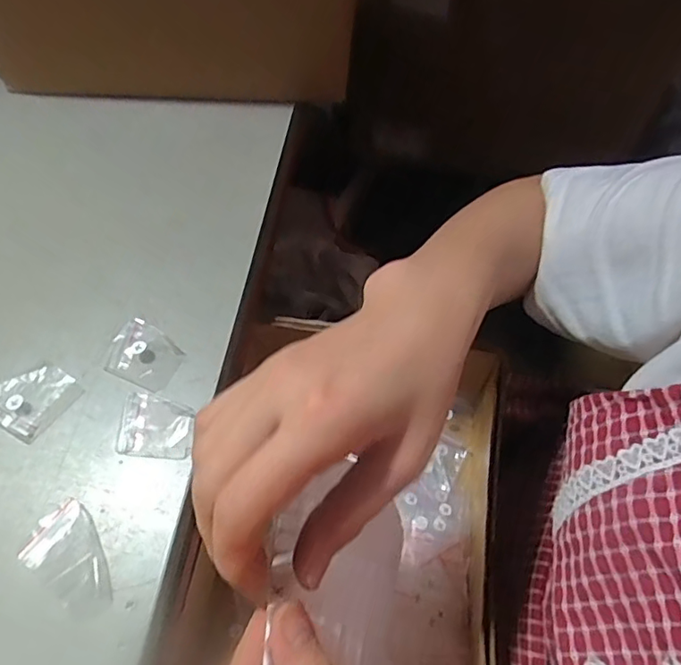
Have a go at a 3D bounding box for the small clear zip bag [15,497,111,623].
[{"bbox_3d":[-0.141,0.119,0.293,0.058,0.004,0.037,33,64,18],"label":"small clear zip bag"}]

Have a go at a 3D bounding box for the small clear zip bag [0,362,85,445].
[{"bbox_3d":[-0.191,0.039,0.338,0.040,0.013,0.046,31,64,17],"label":"small clear zip bag"}]

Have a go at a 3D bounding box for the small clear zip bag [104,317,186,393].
[{"bbox_3d":[-0.127,0.013,0.357,0.047,0.008,0.039,22,61,12],"label":"small clear zip bag"}]

